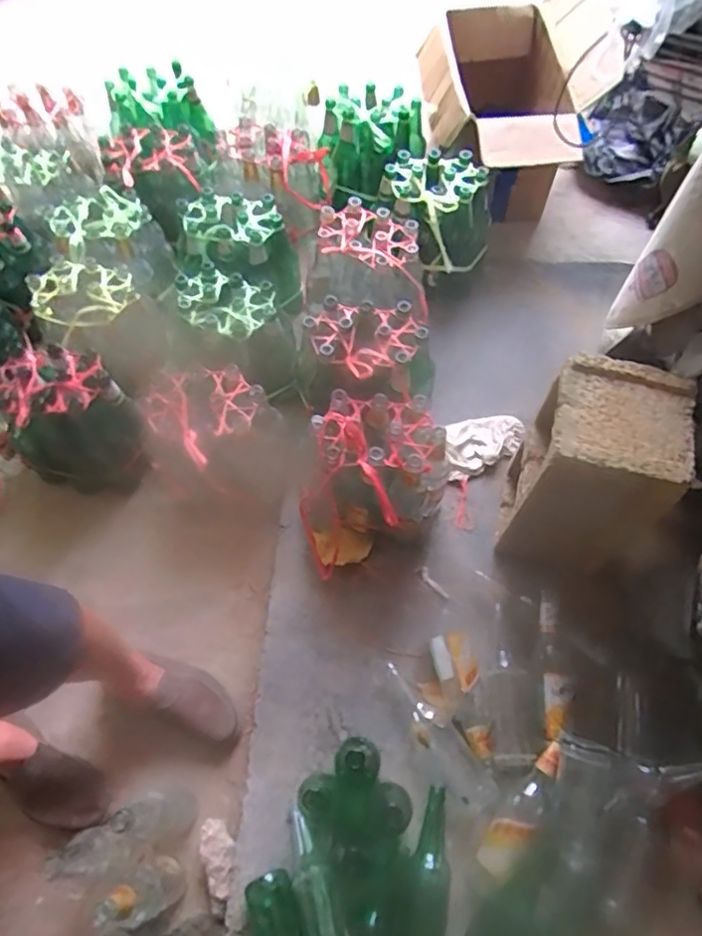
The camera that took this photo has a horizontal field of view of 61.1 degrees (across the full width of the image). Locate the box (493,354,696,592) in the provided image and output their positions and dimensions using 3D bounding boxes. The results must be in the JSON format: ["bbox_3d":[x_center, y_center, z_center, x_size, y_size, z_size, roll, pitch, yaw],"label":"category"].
[{"bbox_3d":[0.382,0.019,0.989,0.191,0.379,0.202,15,65,10],"label":"box"}]

